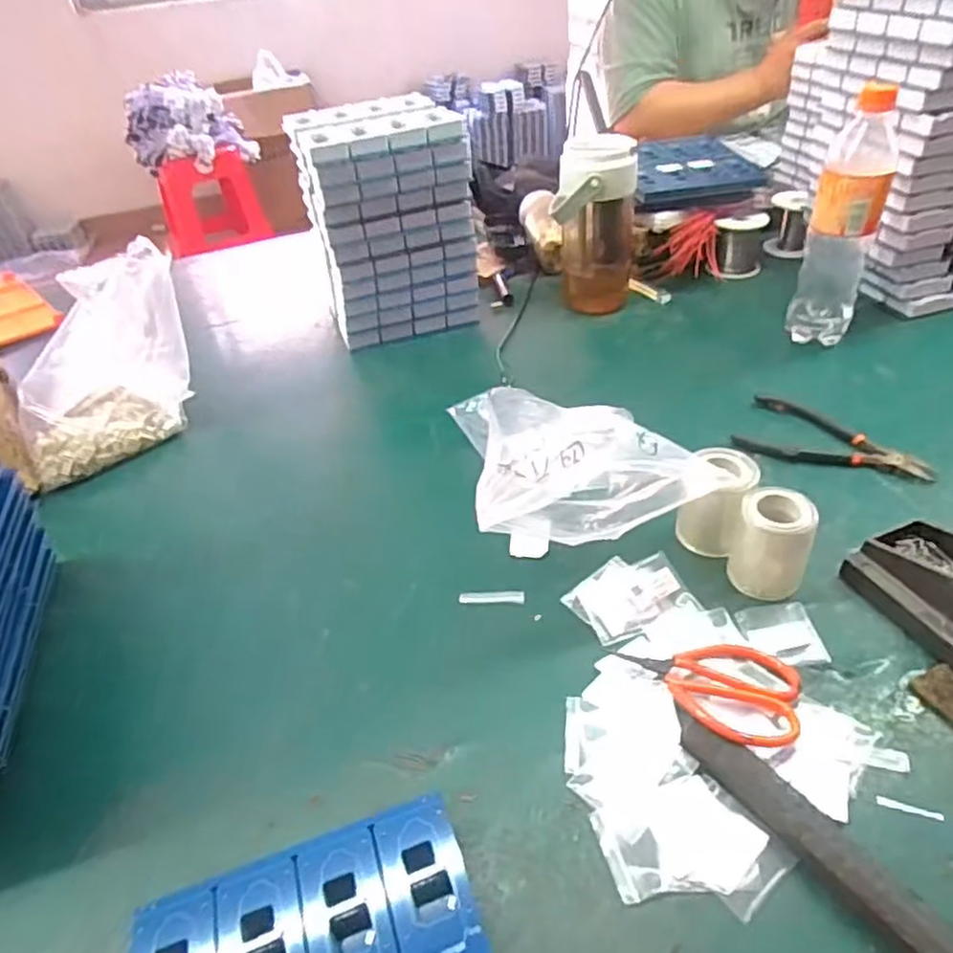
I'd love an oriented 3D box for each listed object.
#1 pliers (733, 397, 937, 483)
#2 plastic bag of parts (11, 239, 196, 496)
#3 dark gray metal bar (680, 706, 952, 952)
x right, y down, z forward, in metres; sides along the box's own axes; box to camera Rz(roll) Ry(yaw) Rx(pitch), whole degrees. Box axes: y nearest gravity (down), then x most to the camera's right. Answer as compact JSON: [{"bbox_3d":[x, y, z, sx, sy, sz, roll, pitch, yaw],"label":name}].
[{"bbox_3d":[0.309,-0.037,0.605,0.152,0.011,0.082,10,42,20],"label":"pliers"},{"bbox_3d":[-0.364,-0.103,0.662,0.179,0.174,0.089,-35,47,-30],"label":"plastic bag of parts"},{"bbox_3d":[0.194,0.204,0.325,0.021,0.018,0.242,-28,43,-23],"label":"dark gray metal bar"}]

